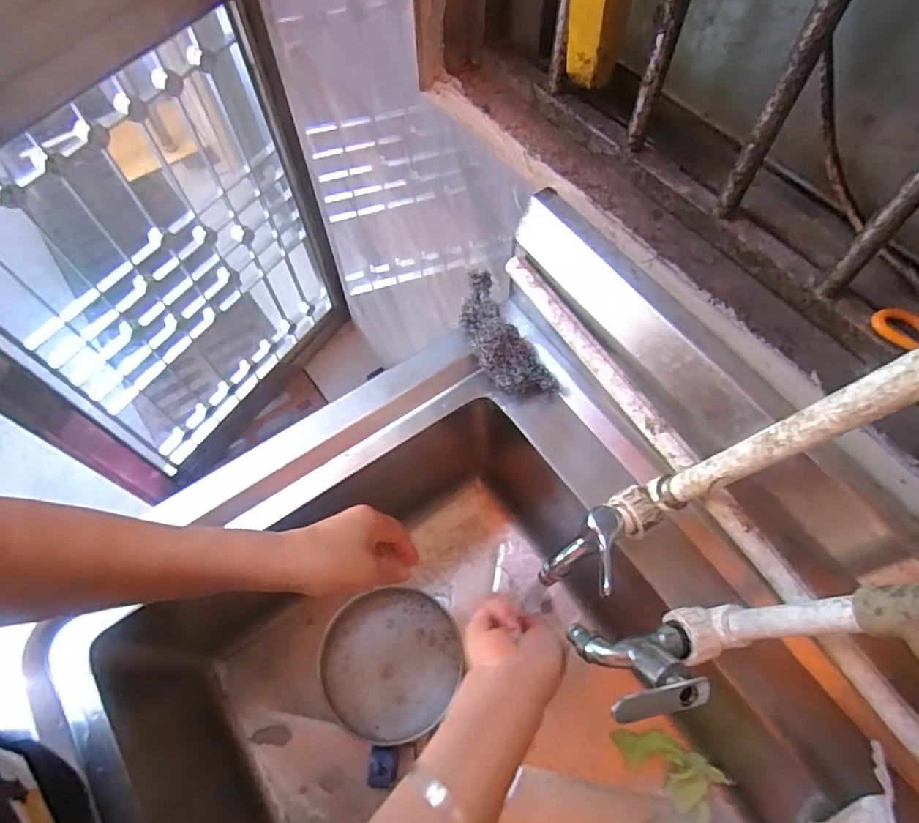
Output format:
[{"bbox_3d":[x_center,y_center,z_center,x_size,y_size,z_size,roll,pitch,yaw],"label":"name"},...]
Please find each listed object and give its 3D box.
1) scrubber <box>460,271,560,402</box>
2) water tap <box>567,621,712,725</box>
[{"bbox_3d":[0.035,-0.075,0.547,0.061,0.039,0.150,-27,65,-13],"label":"scrubber"},{"bbox_3d":[0.130,0.175,0.388,0.082,0.071,0.065,-9,63,-4],"label":"water tap"}]

